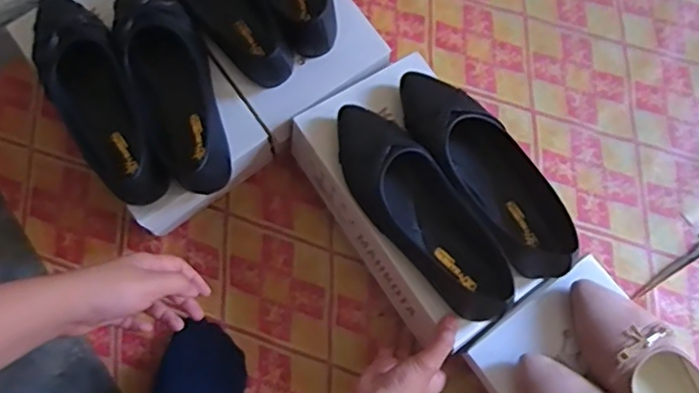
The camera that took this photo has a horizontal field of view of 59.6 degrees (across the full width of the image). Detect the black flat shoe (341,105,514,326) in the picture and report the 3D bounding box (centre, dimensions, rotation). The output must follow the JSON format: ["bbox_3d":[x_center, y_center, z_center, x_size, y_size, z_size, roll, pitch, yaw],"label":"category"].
[{"bbox_3d":[0.067,0.015,0.600,0.079,0.056,0.240,-38,79,-8],"label":"black flat shoe"}]

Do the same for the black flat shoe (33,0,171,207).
[{"bbox_3d":[-0.267,-0.103,0.632,0.090,0.056,0.245,-22,78,-5],"label":"black flat shoe"}]

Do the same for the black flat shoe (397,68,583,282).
[{"bbox_3d":[0.132,-0.031,0.622,0.085,0.057,0.240,-37,79,-8],"label":"black flat shoe"}]

